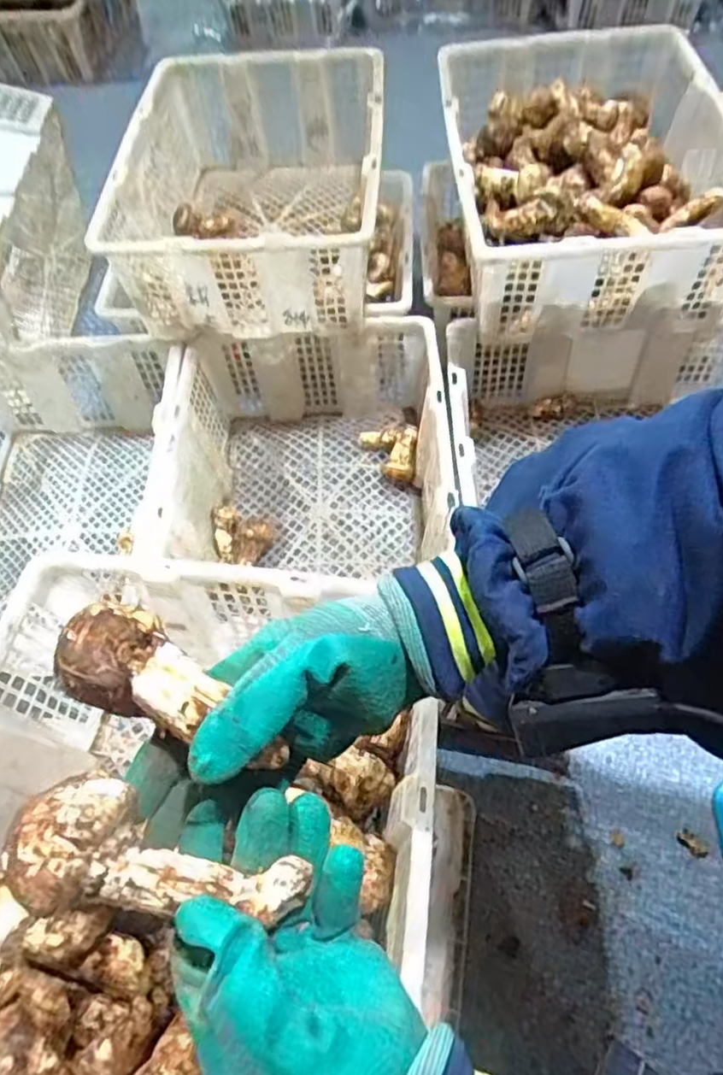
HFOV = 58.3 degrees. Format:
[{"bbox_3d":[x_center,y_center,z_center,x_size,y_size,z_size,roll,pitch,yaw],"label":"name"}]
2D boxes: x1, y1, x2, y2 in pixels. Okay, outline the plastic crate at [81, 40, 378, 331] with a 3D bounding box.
[{"bbox_3d":[-0.148,-0.508,0.965,0.341,0.181,0.467,0,59,4],"label":"plastic crate"}]

